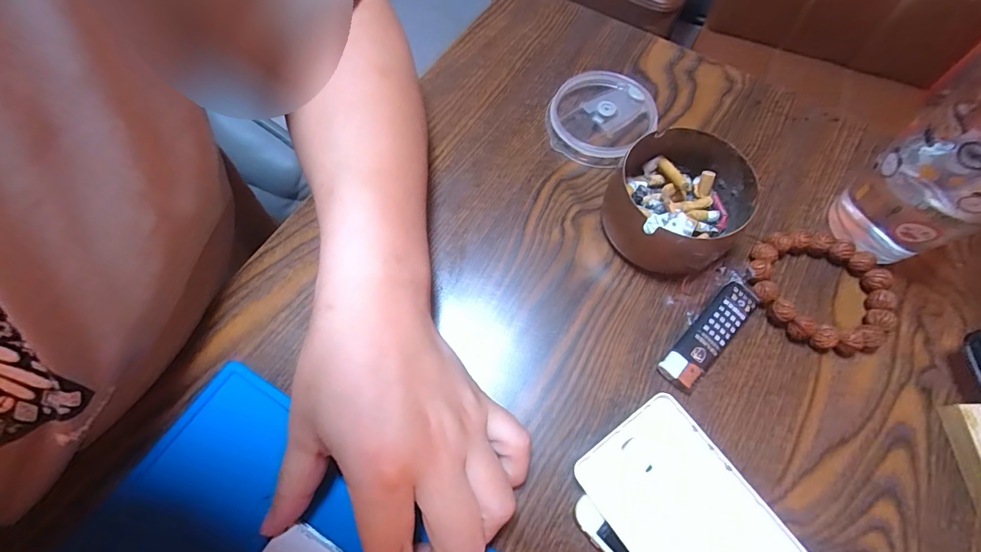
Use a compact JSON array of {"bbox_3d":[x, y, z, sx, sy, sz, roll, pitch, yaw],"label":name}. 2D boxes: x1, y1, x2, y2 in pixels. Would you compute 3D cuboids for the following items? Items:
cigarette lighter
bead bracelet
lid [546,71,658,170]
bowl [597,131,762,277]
[{"bbox_3d":[0.136,0.037,0.279,0.023,0.013,0.079,41,72,16],"label":"cigarette lighter"},{"bbox_3d":[0.214,0.008,0.290,0.088,0.017,0.077,32,70,13],"label":"bead bracelet"},{"bbox_3d":[0.084,-0.123,0.345,0.073,0.017,0.078,0,66,-1],"label":"lid"},{"bbox_3d":[0.124,-0.047,0.296,0.087,0.047,0.080,0,66,-1],"label":"bowl"}]

